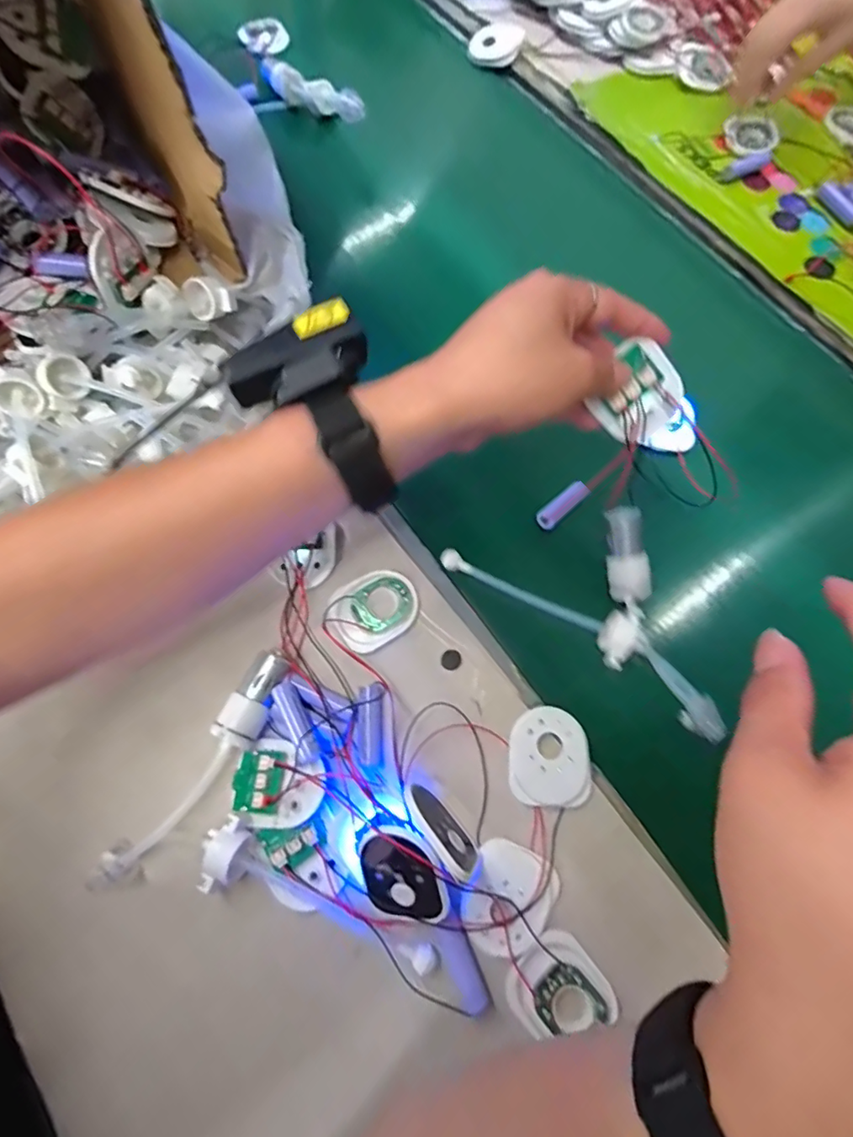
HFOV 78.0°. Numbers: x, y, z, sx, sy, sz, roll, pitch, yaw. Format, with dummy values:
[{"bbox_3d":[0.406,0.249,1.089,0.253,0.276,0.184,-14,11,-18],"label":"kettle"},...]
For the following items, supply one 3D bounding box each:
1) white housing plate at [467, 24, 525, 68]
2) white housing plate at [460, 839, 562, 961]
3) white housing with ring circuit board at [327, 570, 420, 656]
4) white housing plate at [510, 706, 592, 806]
[{"bbox_3d":[0.075,-0.573,0.579,0.058,0.013,0.054,0,71,0],"label":"white housing plate"},{"bbox_3d":[0.046,0.188,0.296,0.047,0.008,0.055,25,73,8],"label":"white housing plate"},{"bbox_3d":[-0.035,0.027,0.355,0.058,0.009,0.047,-30,74,-10],"label":"white housing with ring circuit board"},{"bbox_3d":[0.074,0.114,0.323,0.046,0.008,0.056,-2,71,-1],"label":"white housing plate"}]

